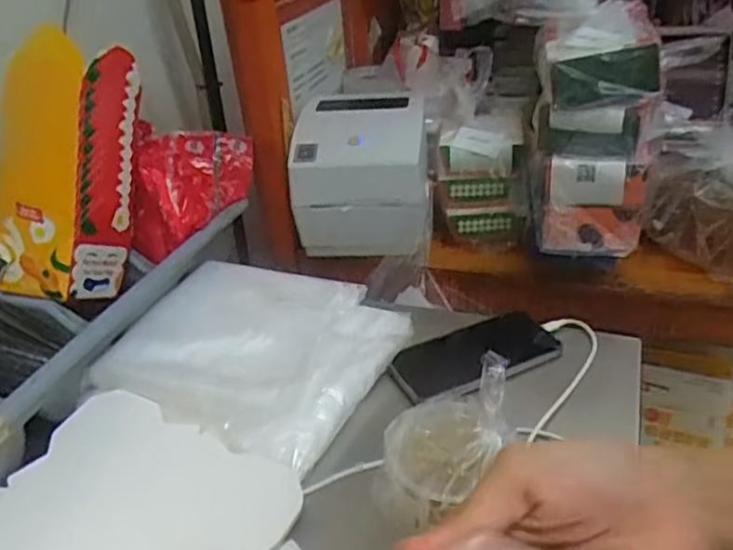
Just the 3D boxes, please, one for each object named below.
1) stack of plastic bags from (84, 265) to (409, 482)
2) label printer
[{"bbox_3d":[-0.109,0.073,0.699,0.256,0.048,0.237,11,36,24],"label":"stack of plastic bags"},{"bbox_3d":[-0.001,-0.154,0.955,0.174,0.159,0.200,-1,32,7],"label":"label printer"}]

